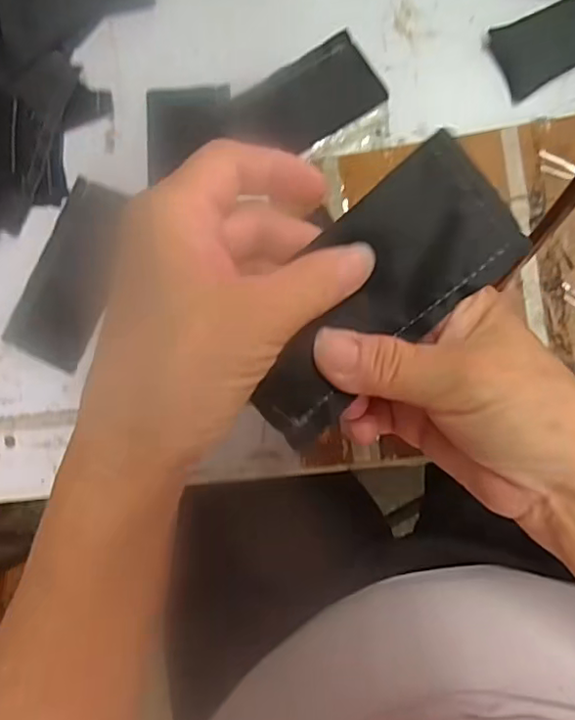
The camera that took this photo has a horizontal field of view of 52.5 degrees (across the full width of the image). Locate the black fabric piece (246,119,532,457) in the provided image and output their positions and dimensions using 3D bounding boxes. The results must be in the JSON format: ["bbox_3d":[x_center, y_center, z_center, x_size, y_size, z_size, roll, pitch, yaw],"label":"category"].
[{"bbox_3d":[0.030,-0.024,0.209,0.111,0.007,0.054,-41,101,1],"label":"black fabric piece"}]

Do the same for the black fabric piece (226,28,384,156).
[{"bbox_3d":[0.008,-0.156,0.355,0.092,0.006,0.054,-31,83,5],"label":"black fabric piece"}]

